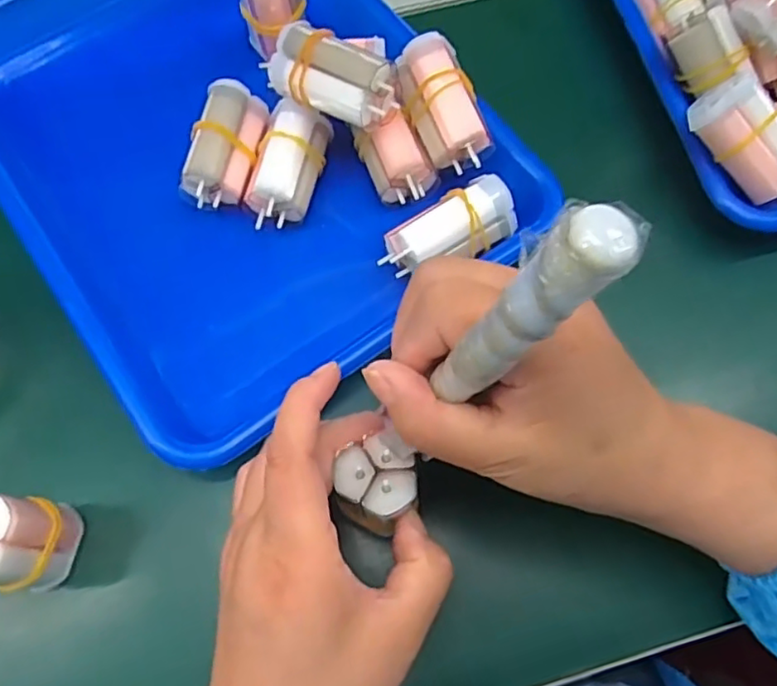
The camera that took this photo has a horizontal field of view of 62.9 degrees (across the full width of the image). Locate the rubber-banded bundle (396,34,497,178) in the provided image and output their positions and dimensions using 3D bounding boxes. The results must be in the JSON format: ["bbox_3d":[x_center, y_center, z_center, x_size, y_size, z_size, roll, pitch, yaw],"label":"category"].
[{"bbox_3d":[0.031,-0.128,0.337,0.035,0.024,0.069,-25,93,-9],"label":"rubber-banded bundle"}]

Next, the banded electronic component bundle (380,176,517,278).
[{"bbox_3d":[0.032,-0.059,0.331,0.071,0.022,0.028,-28,70,-10],"label":"banded electronic component bundle"}]

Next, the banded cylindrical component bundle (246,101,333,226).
[{"bbox_3d":[-0.056,-0.100,0.351,0.035,0.026,0.068,16,69,7],"label":"banded cylindrical component bundle"}]

